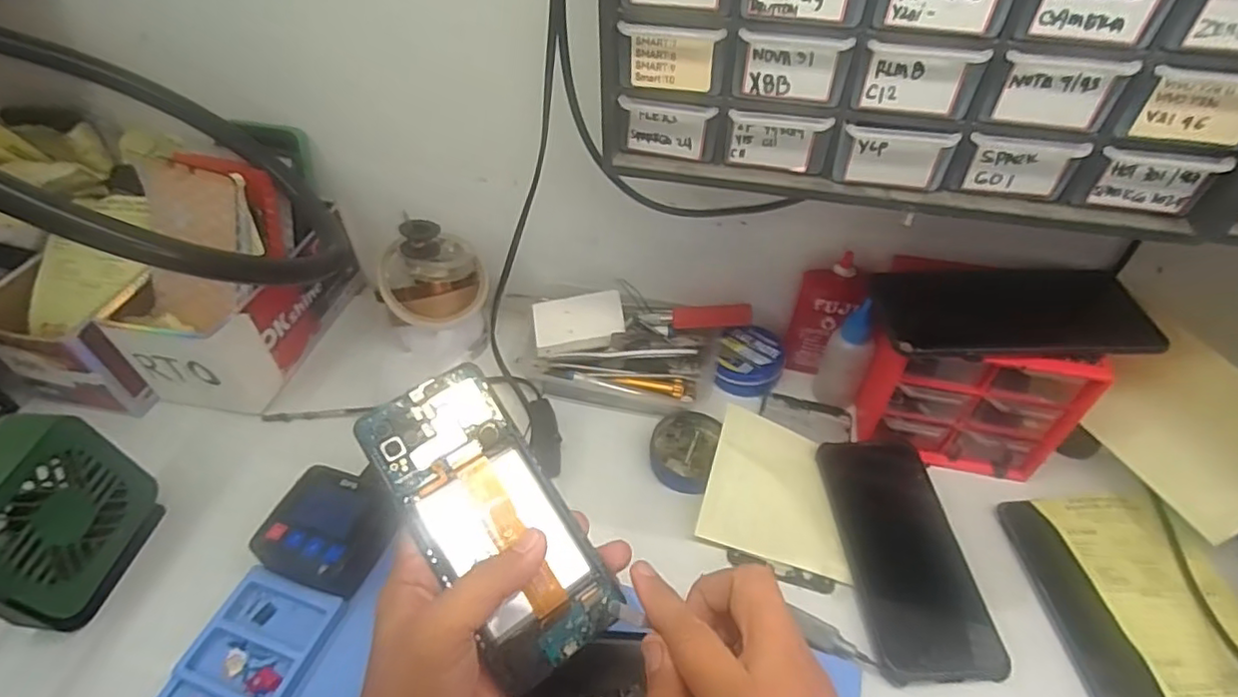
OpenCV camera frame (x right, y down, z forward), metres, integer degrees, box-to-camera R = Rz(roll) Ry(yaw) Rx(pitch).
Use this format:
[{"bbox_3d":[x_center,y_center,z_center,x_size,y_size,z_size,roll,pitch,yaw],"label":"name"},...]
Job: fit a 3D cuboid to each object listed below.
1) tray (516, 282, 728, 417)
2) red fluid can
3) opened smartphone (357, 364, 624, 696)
[{"bbox_3d":[0.000,-0.004,0.531,0.165,0.036,0.101,14,48,12],"label":"tray"},{"bbox_3d":[0.167,-0.024,0.504,0.047,0.108,0.021,8,47,7],"label":"red fluid can"},{"bbox_3d":[-0.066,0.087,0.323,0.071,0.011,0.159,-31,79,-26],"label":"opened smartphone"}]

